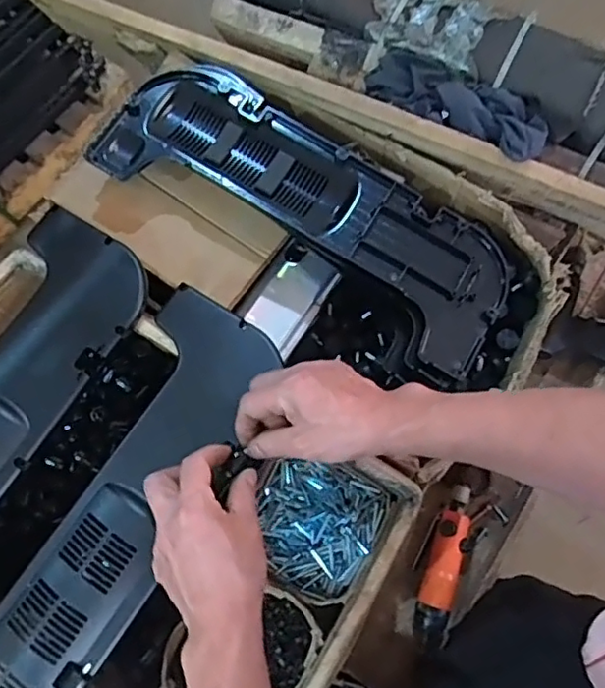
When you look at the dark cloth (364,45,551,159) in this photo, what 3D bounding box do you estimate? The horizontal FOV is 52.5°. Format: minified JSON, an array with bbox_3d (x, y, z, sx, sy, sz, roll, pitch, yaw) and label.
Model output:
[{"bbox_3d":[0.183,-0.287,0.731,0.229,0.049,0.082,35,77,11],"label":"dark cloth"}]

